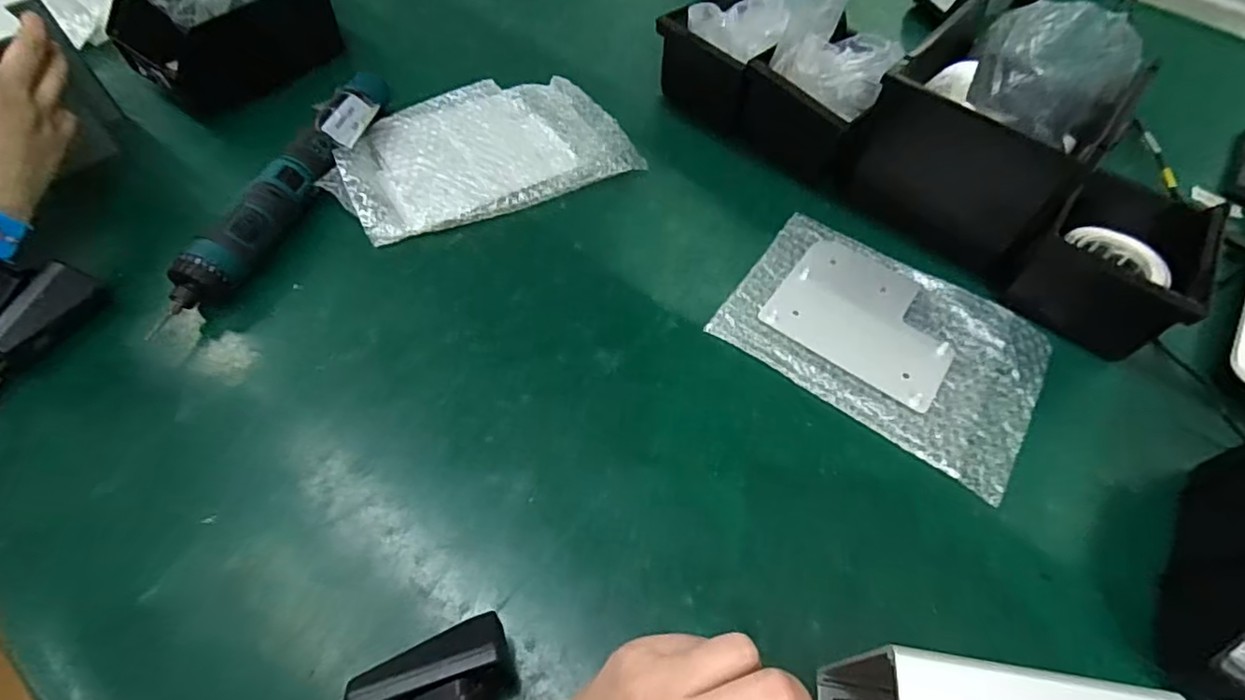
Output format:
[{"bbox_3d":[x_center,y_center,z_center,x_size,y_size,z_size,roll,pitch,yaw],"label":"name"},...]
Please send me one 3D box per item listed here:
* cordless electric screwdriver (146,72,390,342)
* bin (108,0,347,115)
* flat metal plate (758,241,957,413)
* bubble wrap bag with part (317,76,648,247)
[{"bbox_3d":[-0.262,-0.127,0.470,0.035,0.044,0.271,19,58,10],"label":"cordless electric screwdriver"},{"bbox_3d":[-0.367,-0.302,0.551,0.124,0.076,0.167,31,61,16],"label":"bin"},{"bbox_3d":[0.187,-0.026,0.454,0.132,0.006,0.111,33,61,17],"label":"flat metal plate"},{"bbox_3d":[-0.132,-0.184,0.536,0.248,0.026,0.172,-25,62,-18],"label":"bubble wrap bag with part"}]

